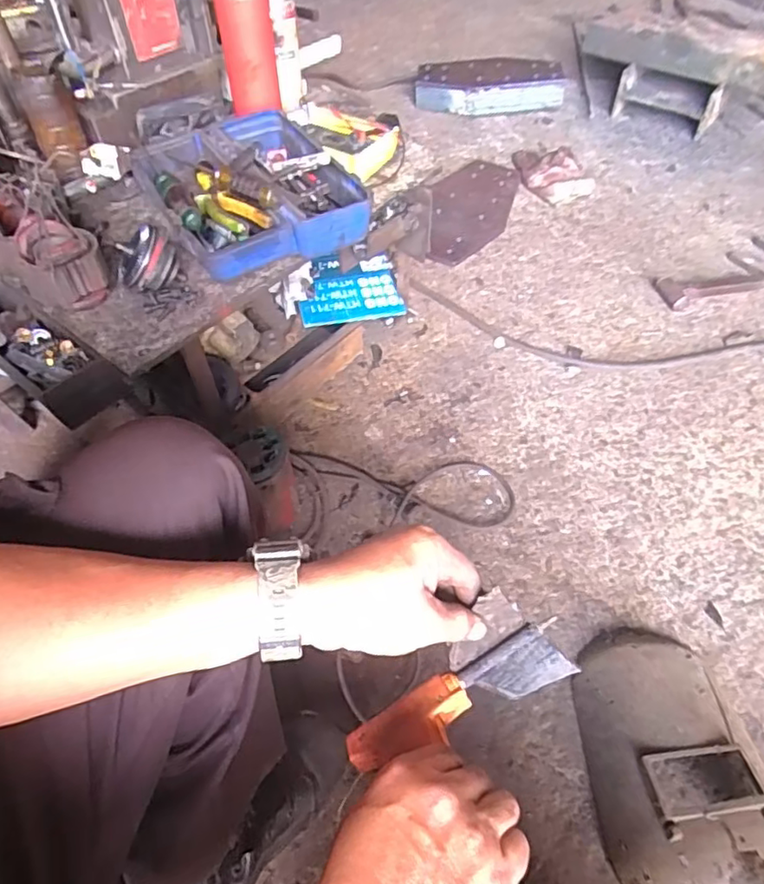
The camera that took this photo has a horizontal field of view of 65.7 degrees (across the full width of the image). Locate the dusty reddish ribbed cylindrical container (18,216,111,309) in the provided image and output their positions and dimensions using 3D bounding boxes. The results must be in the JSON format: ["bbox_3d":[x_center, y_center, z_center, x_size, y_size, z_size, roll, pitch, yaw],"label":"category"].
[{"bbox_3d":[-0.378,-0.213,0.714,0.076,0.085,0.090,-30,57,-21],"label":"dusty reddish ribbed cylindrical container"}]

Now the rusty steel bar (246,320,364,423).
[{"bbox_3d":[-0.120,-0.115,1.011,0.023,0.094,0.270,34,59,24],"label":"rusty steel bar"}]

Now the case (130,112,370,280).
[{"bbox_3d":[-0.178,-0.344,0.801,0.240,0.088,0.280,-24,55,-17],"label":"case"}]

